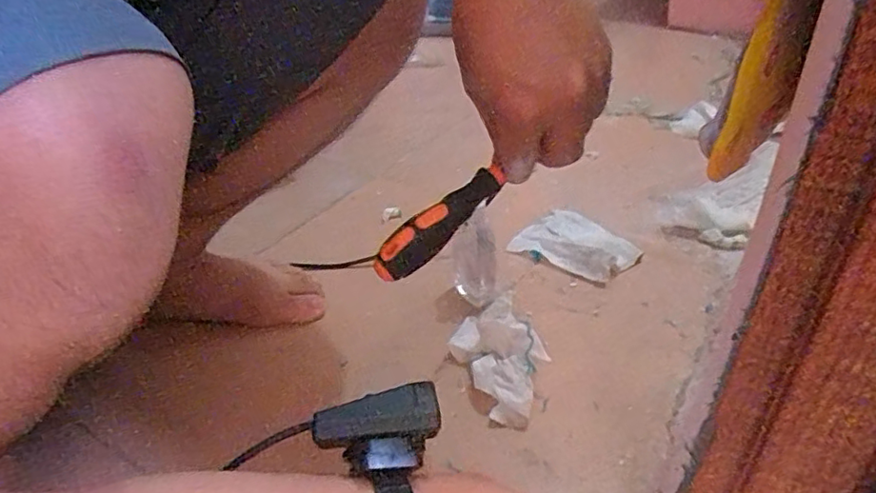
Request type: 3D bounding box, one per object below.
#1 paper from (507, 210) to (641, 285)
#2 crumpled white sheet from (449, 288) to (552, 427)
[{"bbox_3d":[0.167,-0.007,0.705,0.099,0.025,0.130,-29,43,-35],"label":"paper"},{"bbox_3d":[0.056,0.097,0.528,0.061,0.052,0.116,-12,36,-17],"label":"crumpled white sheet"}]

